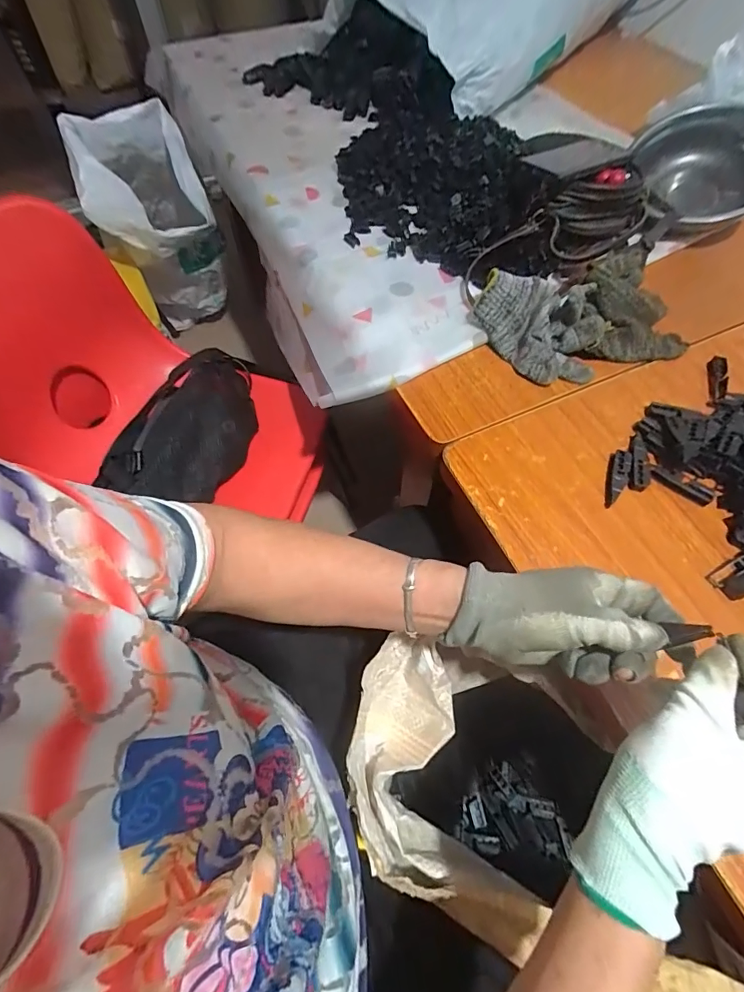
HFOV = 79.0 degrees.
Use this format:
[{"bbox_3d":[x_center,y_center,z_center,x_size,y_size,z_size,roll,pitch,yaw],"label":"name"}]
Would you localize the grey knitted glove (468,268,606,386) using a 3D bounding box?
[{"bbox_3d":[0.191,-0.199,0.527,0.141,0.057,0.118,11,62,6],"label":"grey knitted glove"}]

